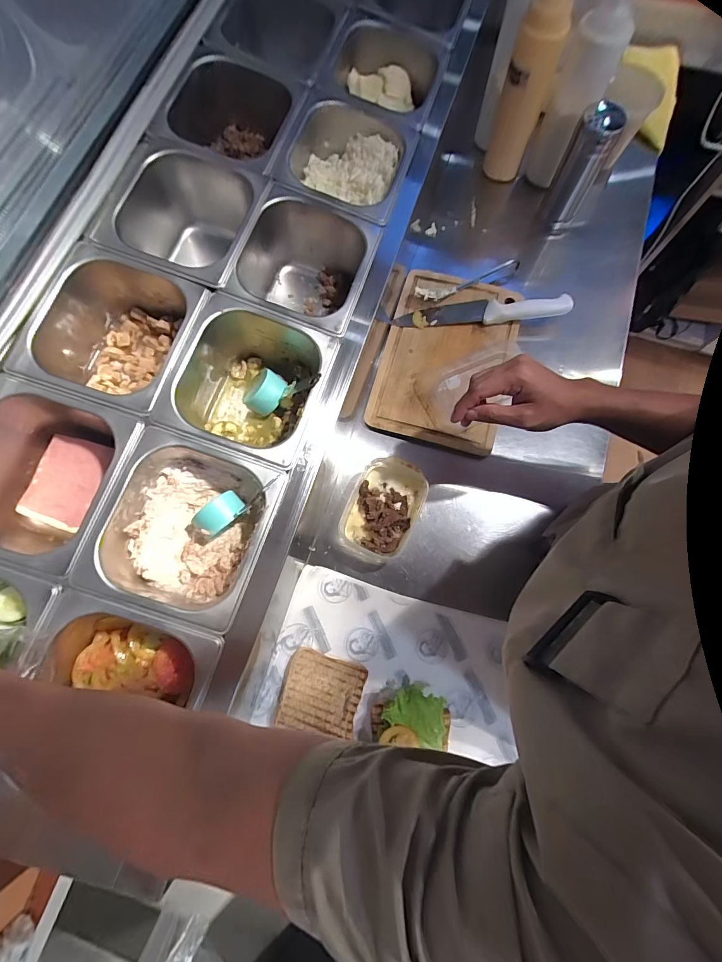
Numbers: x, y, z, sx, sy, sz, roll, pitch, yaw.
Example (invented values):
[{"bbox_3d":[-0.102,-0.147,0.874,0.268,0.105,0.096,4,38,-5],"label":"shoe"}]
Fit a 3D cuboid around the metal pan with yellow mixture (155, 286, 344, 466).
[{"bbox_3d":[-0.129,-0.109,0.466,0.160,0.096,0.172,17,76,5],"label":"metal pan with yellow mixture"}]

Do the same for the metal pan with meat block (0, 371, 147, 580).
[{"bbox_3d":[-0.333,-0.001,0.417,0.160,0.094,0.174,17,76,5],"label":"metal pan with meat block"}]

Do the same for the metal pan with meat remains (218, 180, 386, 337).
[{"bbox_3d":[-0.082,-0.271,0.512,0.181,0.111,0.172,17,76,5],"label":"metal pan with meat remains"}]

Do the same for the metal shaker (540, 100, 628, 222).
[{"bbox_3d":[0.344,-0.493,0.605,0.063,0.145,0.059,23,77,6],"label":"metal shaker"}]

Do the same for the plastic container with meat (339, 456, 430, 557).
[{"bbox_3d":[0.030,0.041,0.535,0.096,0.044,0.137,25,77,7],"label":"plastic container with meat"}]

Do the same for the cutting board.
[{"bbox_3d":[0.135,-0.199,0.602,0.194,0.026,0.291,16,76,5],"label":"cutting board"}]

